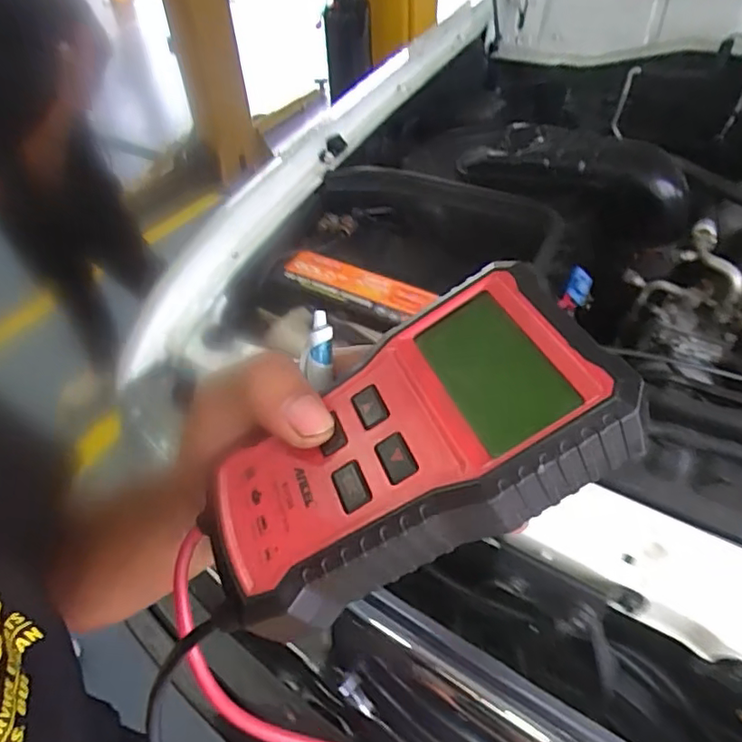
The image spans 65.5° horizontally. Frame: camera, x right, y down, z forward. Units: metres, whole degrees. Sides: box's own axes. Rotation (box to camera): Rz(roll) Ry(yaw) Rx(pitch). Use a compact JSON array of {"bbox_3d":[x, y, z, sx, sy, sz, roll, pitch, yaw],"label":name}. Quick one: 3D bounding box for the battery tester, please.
[{"bbox_3d":[0.011,0.028,0.200,0.140,0.023,0.077,-33,48,4],"label":"battery tester"}]

